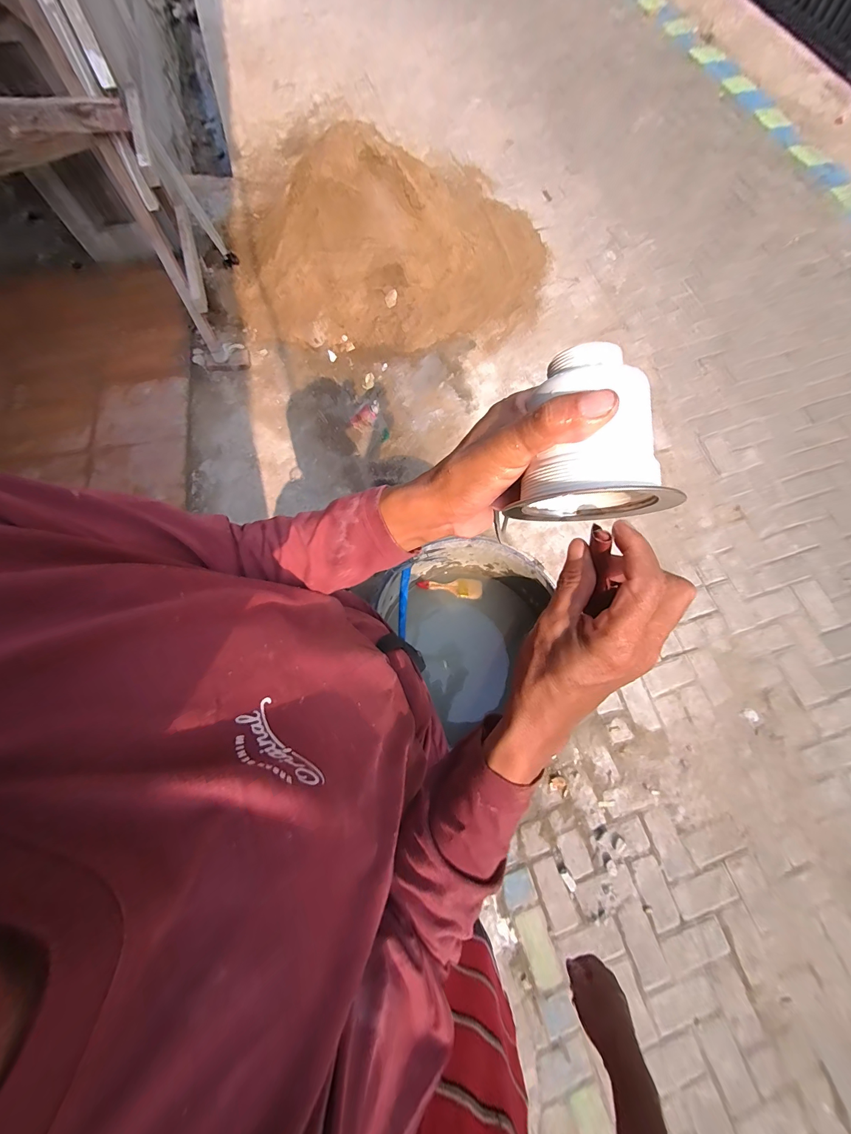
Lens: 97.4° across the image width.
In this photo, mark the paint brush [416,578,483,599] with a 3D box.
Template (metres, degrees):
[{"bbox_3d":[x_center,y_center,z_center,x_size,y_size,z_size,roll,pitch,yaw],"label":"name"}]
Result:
[{"bbox_3d":[0.073,0.060,1.107,0.189,0.026,0.064,3,72,2],"label":"paint brush"}]

